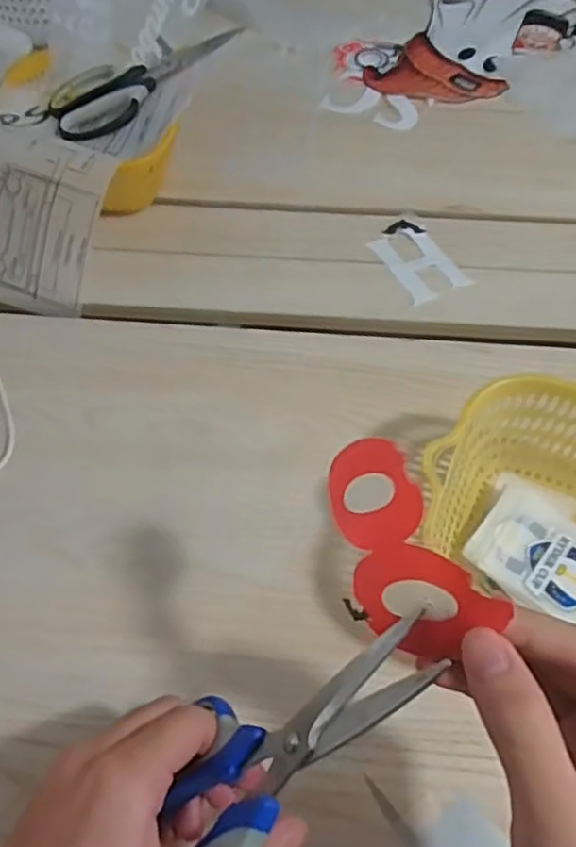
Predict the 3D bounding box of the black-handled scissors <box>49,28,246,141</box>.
[{"bbox_3d":[-0.125,-0.308,0.581,0.175,0.015,0.084,-26,60,2],"label":"black-handled scissors"}]

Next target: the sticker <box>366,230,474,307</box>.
[{"bbox_3d":[0.110,-0.136,0.557,0.051,0.004,0.077,-23,61,-12],"label":"sticker"}]

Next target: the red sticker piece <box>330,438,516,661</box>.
[{"bbox_3d":[0.045,0.048,0.270,0.013,0.073,0.093,-7,66,-23],"label":"red sticker piece"}]

